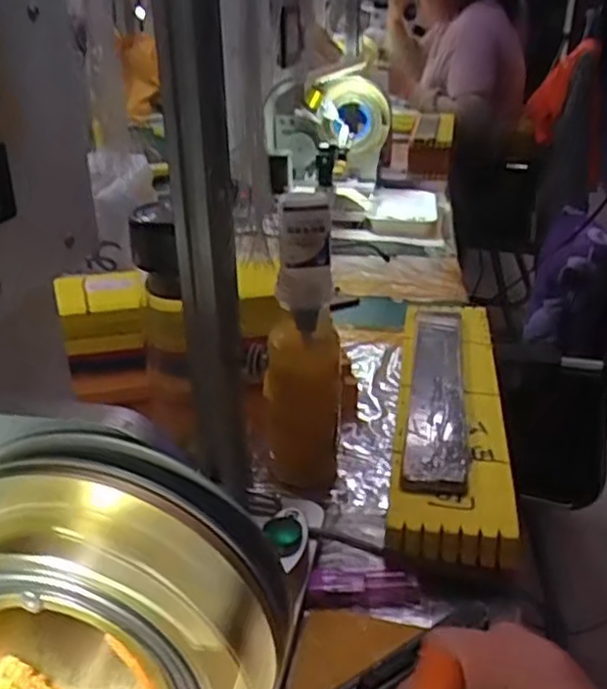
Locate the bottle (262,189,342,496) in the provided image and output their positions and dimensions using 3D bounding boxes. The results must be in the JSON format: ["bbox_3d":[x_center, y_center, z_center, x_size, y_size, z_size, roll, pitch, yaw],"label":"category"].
[{"bbox_3d":[0.000,0.005,0.495,0.051,0.217,0.040,4,27,7],"label":"bottle"}]

